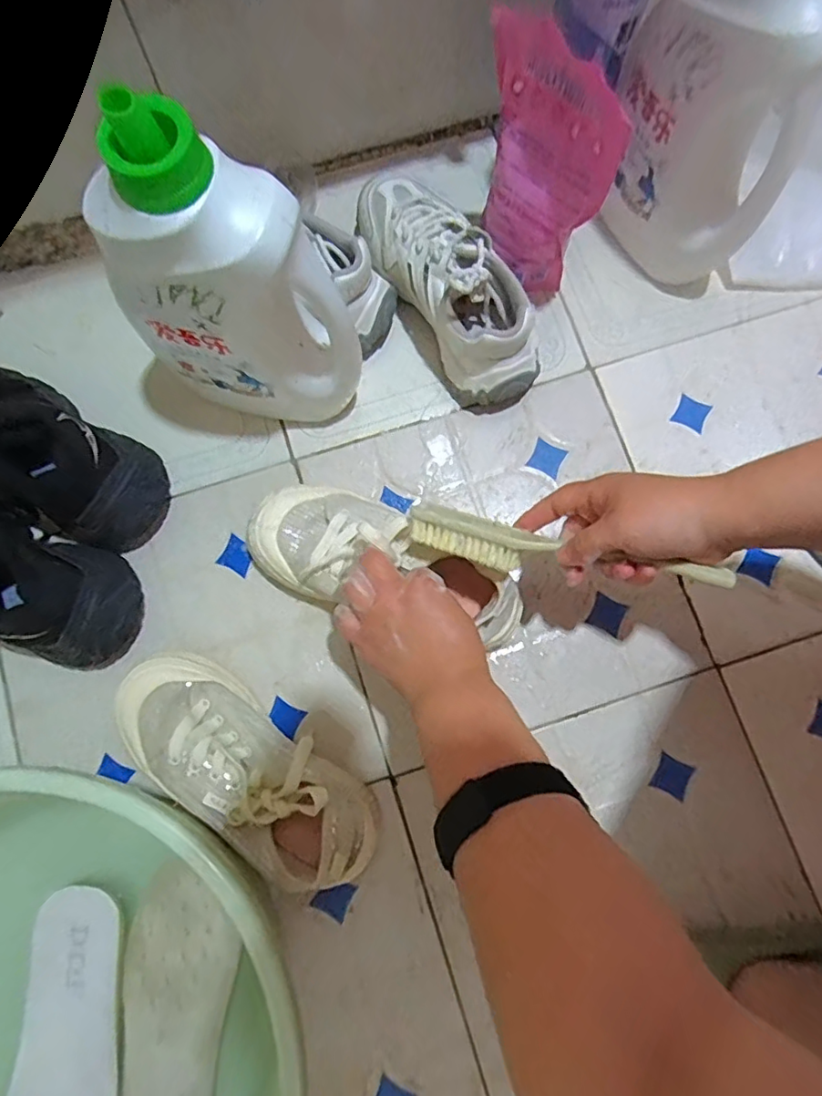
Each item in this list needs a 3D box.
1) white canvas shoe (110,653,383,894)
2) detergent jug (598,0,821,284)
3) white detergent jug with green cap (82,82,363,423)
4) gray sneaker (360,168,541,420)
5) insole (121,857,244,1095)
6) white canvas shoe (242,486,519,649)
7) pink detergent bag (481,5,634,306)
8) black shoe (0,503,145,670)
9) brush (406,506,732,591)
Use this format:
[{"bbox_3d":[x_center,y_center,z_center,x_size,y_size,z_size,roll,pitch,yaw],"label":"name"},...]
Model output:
[{"bbox_3d":[-0.135,0.174,0.451,0.229,0.069,0.092,33,81,7],"label":"white canvas shoe"},{"bbox_3d":[0.258,-0.361,0.440,0.120,0.290,0.155,-44,82,-7],"label":"detergent jug"},{"bbox_3d":[-0.125,-0.176,0.406,0.155,0.249,0.074,20,76,4],"label":"white detergent jug with green cap"},{"bbox_3d":[0.033,-0.243,0.518,0.081,0.091,0.237,-34,81,-6],"label":"gray sneaker"},{"bbox_3d":[-0.167,0.338,0.388,0.077,0.012,0.210,7,75,0],"label":"insole"},{"bbox_3d":[-0.020,0.012,0.467,0.233,0.103,0.097,20,80,4],"label":"white canvas shoe"},{"bbox_3d":[0.102,-0.310,0.478,0.046,0.199,0.124,-39,81,-7],"label":"pink detergent bag"},{"bbox_3d":[-0.353,0.013,0.465,0.254,0.098,0.093,23,80,5],"label":"black shoe"},{"bbox_3d":[0.102,0.003,0.396,0.217,0.026,0.039,11,79,22],"label":"brush"}]

